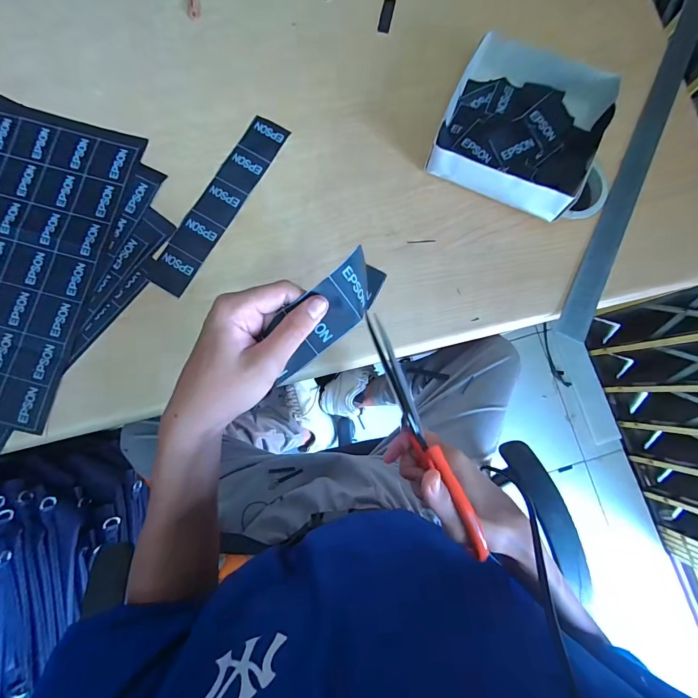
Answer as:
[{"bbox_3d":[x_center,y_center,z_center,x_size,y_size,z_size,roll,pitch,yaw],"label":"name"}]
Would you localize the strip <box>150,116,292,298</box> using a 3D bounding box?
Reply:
[{"bbox_3d":[-0.125,-0.142,0.340,0.038,0.004,0.194,31,83,2],"label":"strip"}]

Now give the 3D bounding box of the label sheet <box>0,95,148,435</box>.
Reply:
[{"bbox_3d":[-0.349,-0.098,0.331,0.230,0.004,0.291,16,83,0],"label":"label sheet"}]

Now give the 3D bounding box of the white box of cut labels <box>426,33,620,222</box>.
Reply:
[{"bbox_3d":[0.169,-0.210,0.330,0.149,0.043,0.165,24,83,1],"label":"white box of cut labels"}]

